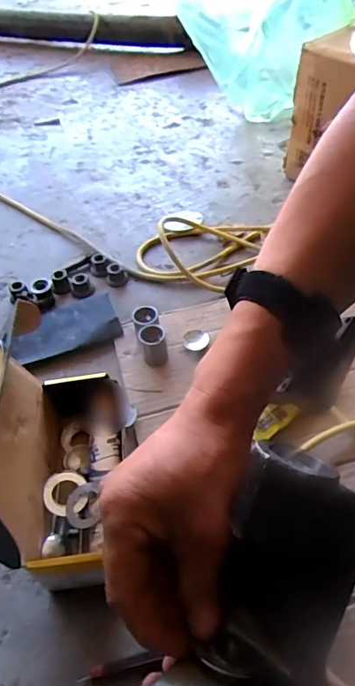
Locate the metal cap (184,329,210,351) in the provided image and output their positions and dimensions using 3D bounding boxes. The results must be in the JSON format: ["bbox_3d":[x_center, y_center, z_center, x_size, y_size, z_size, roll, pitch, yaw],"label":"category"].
[{"bbox_3d":[0.022,-0.002,0.570,0.029,0.009,0.034,0,49,5],"label":"metal cap"}]

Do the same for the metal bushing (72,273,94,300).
[{"bbox_3d":[-0.125,-0.075,0.640,0.026,0.019,0.032,-15,50,-8],"label":"metal bushing"}]

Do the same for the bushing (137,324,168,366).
[{"bbox_3d":[-0.027,0.002,0.551,0.028,0.036,0.028,-2,49,3],"label":"bushing"}]

